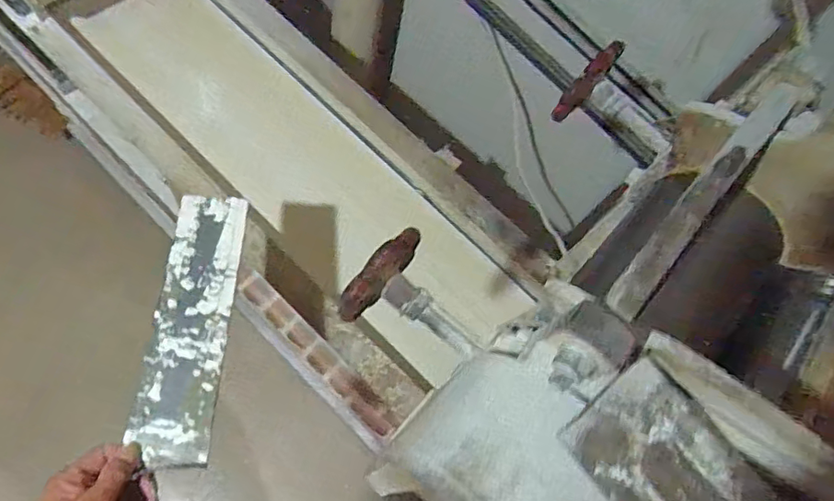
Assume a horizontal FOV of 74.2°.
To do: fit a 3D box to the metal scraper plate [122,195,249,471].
[{"bbox_3d":[-0.237,0.068,0.586,0.075,0.011,0.297,3,59,-8],"label":"metal scraper plate"}]

